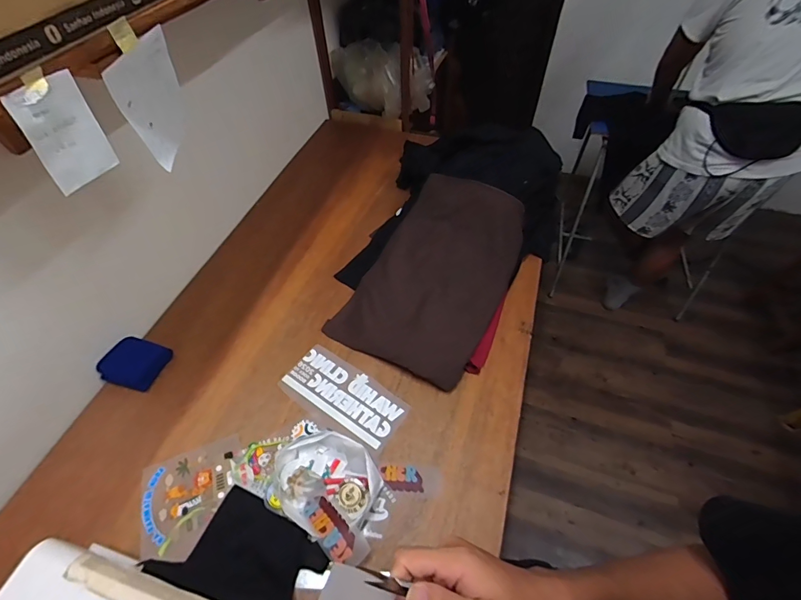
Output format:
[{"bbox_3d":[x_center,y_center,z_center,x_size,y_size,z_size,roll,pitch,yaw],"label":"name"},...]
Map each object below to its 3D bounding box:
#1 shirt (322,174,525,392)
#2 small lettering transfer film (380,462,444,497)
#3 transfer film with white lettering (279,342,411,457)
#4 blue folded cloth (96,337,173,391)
[{"bbox_3d":[0.080,-0.073,0.969,0.340,0.187,0.468,25,57,18],"label":"shirt"},{"bbox_3d":[0.019,0.349,0.778,0.117,0.004,0.055,4,54,8],"label":"small lettering transfer film"},{"bbox_3d":[-0.129,0.213,0.884,0.275,0.006,0.135,30,58,22],"label":"transfer film with white lettering"},{"bbox_3d":[-0.612,0.142,0.919,0.121,0.034,0.112,15,55,11],"label":"blue folded cloth"}]

